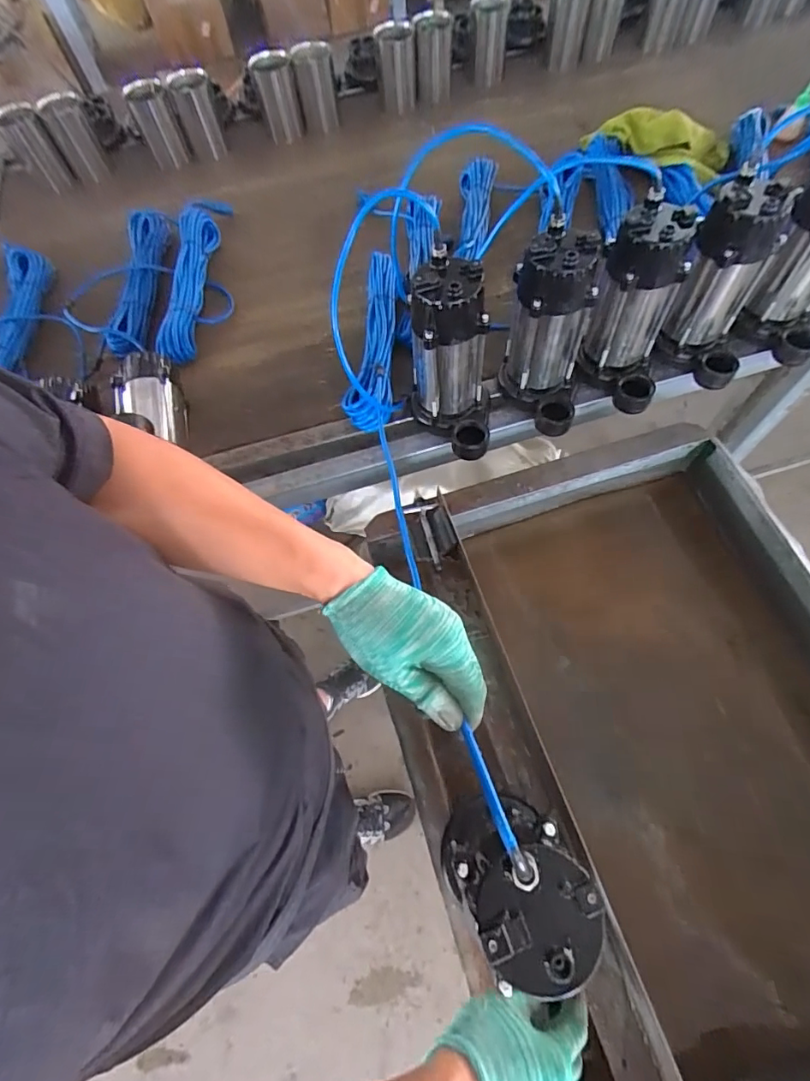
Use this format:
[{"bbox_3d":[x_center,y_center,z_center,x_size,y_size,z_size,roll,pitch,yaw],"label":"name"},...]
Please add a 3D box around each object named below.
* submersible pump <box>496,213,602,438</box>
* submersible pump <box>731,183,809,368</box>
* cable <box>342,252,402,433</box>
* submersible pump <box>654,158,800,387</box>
[{"bbox_3d":[0.202,-0.271,0.681,0.106,0.231,0.151,2,66,5],"label":"submersible pump"},{"bbox_3d":[0.590,-0.398,0.708,0.123,0.224,0.121,16,67,11],"label":"submersible pump"},{"bbox_3d":[-0.061,-0.350,0.827,0.095,0.090,0.373,-3,65,2],"label":"cable"},{"bbox_3d":[0.461,-0.363,0.697,0.138,0.215,0.148,24,69,14],"label":"submersible pump"}]

